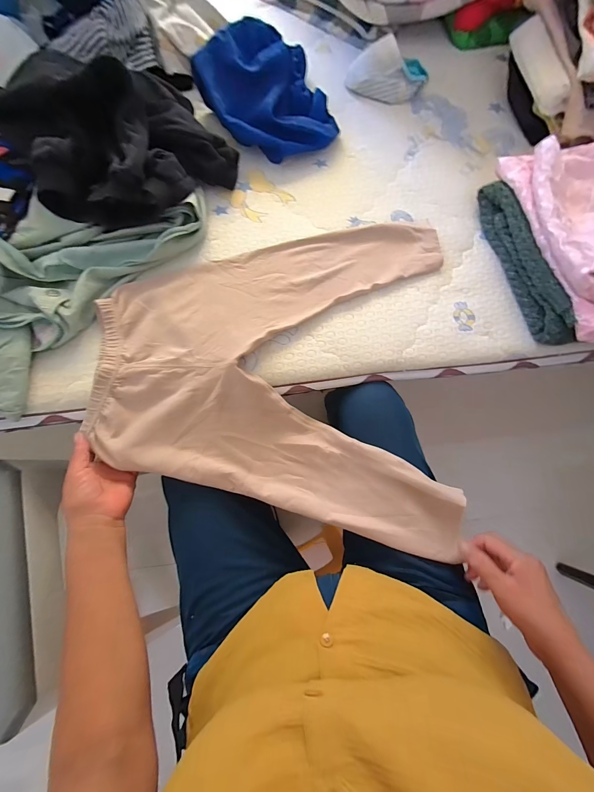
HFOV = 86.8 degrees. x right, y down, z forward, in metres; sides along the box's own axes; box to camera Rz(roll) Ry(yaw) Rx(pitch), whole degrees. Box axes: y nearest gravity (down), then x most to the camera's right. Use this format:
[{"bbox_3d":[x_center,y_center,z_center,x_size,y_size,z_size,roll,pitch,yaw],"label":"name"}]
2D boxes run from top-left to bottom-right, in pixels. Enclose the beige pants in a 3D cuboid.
[{"bbox_3d":[-0.010,-0.078,0.483,0.515,0.067,0.461,15,72,4],"label":"beige pants"}]

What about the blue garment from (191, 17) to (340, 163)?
[{"bbox_3d":[-0.051,-0.537,0.551,0.216,0.092,0.214,0,72,-1],"label":"blue garment"}]

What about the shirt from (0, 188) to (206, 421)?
[{"bbox_3d":[-0.337,-0.198,0.444,0.199,0.098,0.456,34,75,10],"label":"shirt"}]

